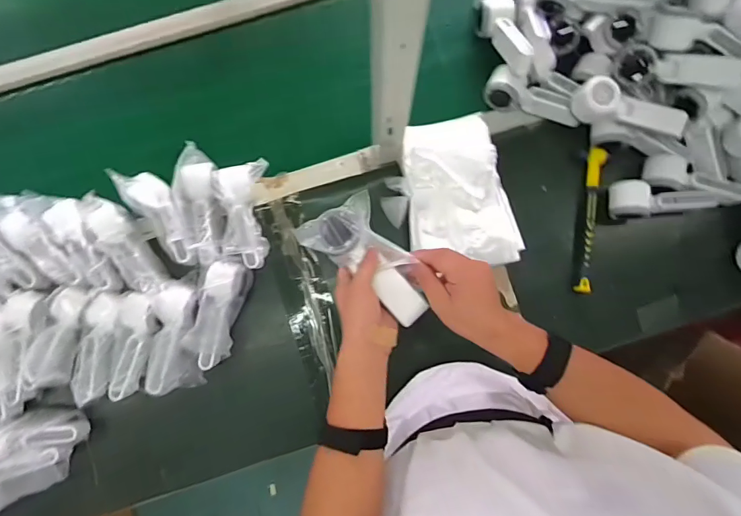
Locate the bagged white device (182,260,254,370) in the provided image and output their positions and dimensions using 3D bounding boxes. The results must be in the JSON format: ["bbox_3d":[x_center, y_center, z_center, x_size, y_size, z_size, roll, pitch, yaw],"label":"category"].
[{"bbox_3d":[-0.242,0.088,0.682,0.071,0.053,0.170,14,84,1],"label":"bagged white device"}]

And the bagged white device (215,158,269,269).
[{"bbox_3d":[-0.203,-0.071,0.699,0.077,0.054,0.174,-5,84,-1],"label":"bagged white device"}]

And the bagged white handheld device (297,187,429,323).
[{"bbox_3d":[0.002,0.001,0.530,0.096,0.043,0.173,-43,78,-4],"label":"bagged white handheld device"}]

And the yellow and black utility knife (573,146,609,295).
[{"bbox_3d":[0.368,-0.063,0.723,0.026,0.018,0.245,8,84,1],"label":"yellow and black utility knife"}]

